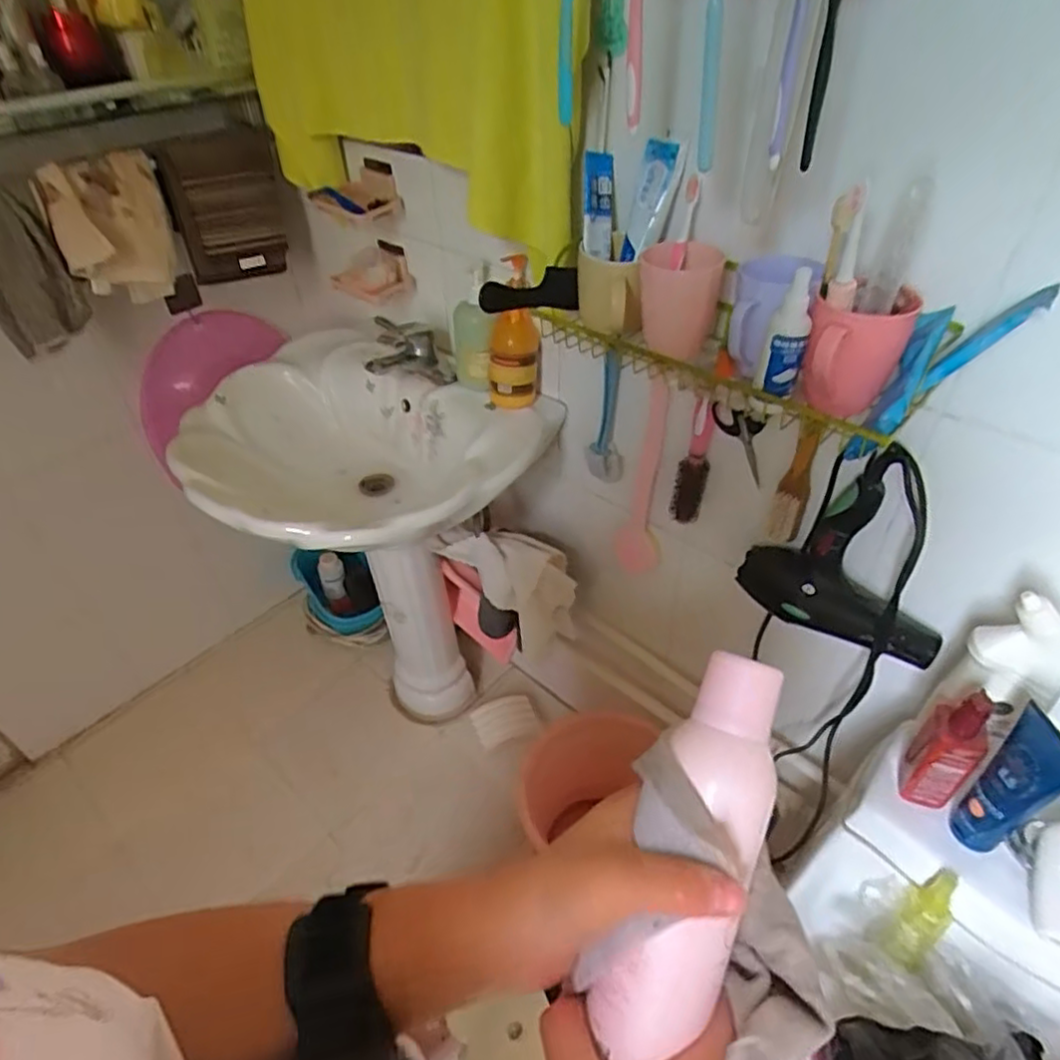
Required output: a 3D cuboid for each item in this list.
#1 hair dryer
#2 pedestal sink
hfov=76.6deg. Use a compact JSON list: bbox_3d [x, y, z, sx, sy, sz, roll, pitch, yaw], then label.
[{"bbox_3d":[0.365,0.031,0.759,0.231,0.220,0.082,33,53,32],"label":"hair dryer"},{"bbox_3d":[-0.262,0.106,1.226,0.494,0.798,0.447,26,49,27],"label":"pedestal sink"}]

